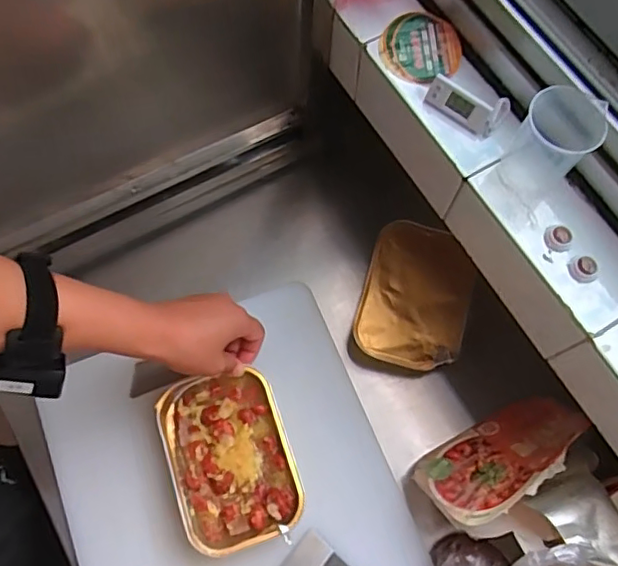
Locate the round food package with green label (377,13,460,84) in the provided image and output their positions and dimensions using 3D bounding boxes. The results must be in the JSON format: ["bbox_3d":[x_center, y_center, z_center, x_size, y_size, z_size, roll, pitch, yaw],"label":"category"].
[{"bbox_3d":[0.096,-0.197,0.485,0.067,0.013,0.062,1,70,-2],"label":"round food package with green label"}]

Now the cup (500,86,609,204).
[{"bbox_3d":[0.177,-0.102,0.421,0.050,0.064,0.047,1,70,-2],"label":"cup"}]

